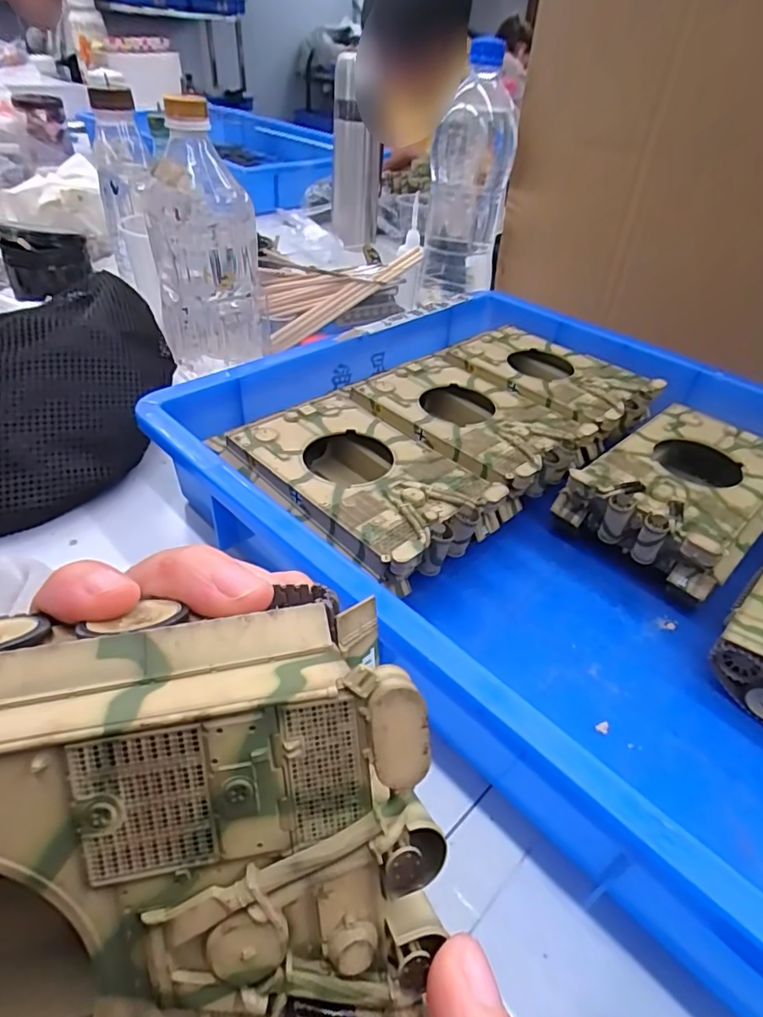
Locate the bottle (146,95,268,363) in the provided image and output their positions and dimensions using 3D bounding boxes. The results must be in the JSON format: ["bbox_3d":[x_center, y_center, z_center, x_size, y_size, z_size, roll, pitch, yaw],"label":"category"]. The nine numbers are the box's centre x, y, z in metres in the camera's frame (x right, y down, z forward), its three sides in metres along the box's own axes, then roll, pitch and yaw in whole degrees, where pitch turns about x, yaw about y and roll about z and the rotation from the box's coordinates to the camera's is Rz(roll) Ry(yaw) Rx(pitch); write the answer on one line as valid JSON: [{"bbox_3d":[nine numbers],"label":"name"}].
[{"bbox_3d":[-0.146,-0.208,0.459,0.086,0.204,0.084,-7,42,-14],"label":"bottle"}]

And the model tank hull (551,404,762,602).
[{"bbox_3d":[0.197,-0.010,0.365,0.151,0.047,0.101,-28,51,-33],"label":"model tank hull"}]

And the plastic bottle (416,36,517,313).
[{"bbox_3d":[0.084,-0.312,0.548,0.074,0.214,0.077,10,41,5],"label":"plastic bottle"}]

